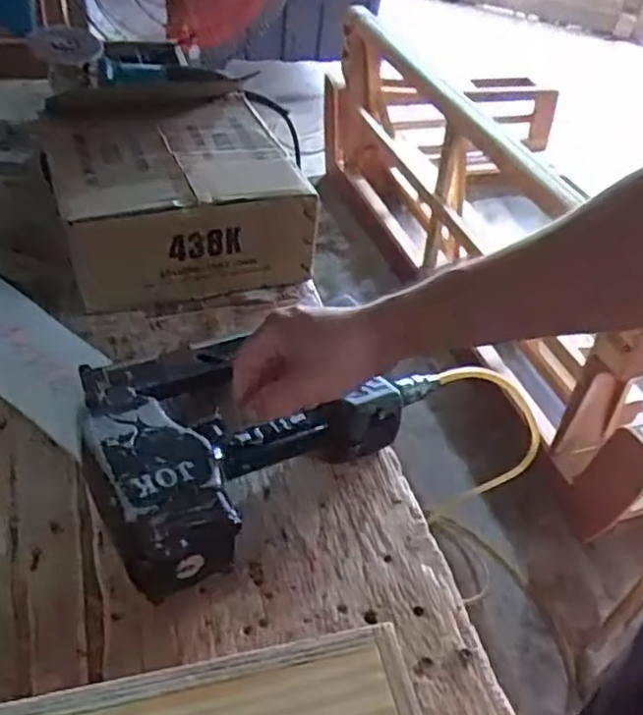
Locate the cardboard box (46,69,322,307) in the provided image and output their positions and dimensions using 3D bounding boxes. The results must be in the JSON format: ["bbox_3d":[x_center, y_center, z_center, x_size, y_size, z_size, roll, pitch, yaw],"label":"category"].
[{"bbox_3d":[-0.154,-0.175,0.725,0.236,0.119,0.222,-9,45,-17],"label":"cardboard box"}]

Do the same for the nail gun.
[{"bbox_3d":[-0.037,0.045,0.531,0.279,0.066,0.236,-10,45,-18],"label":"nail gun"}]

